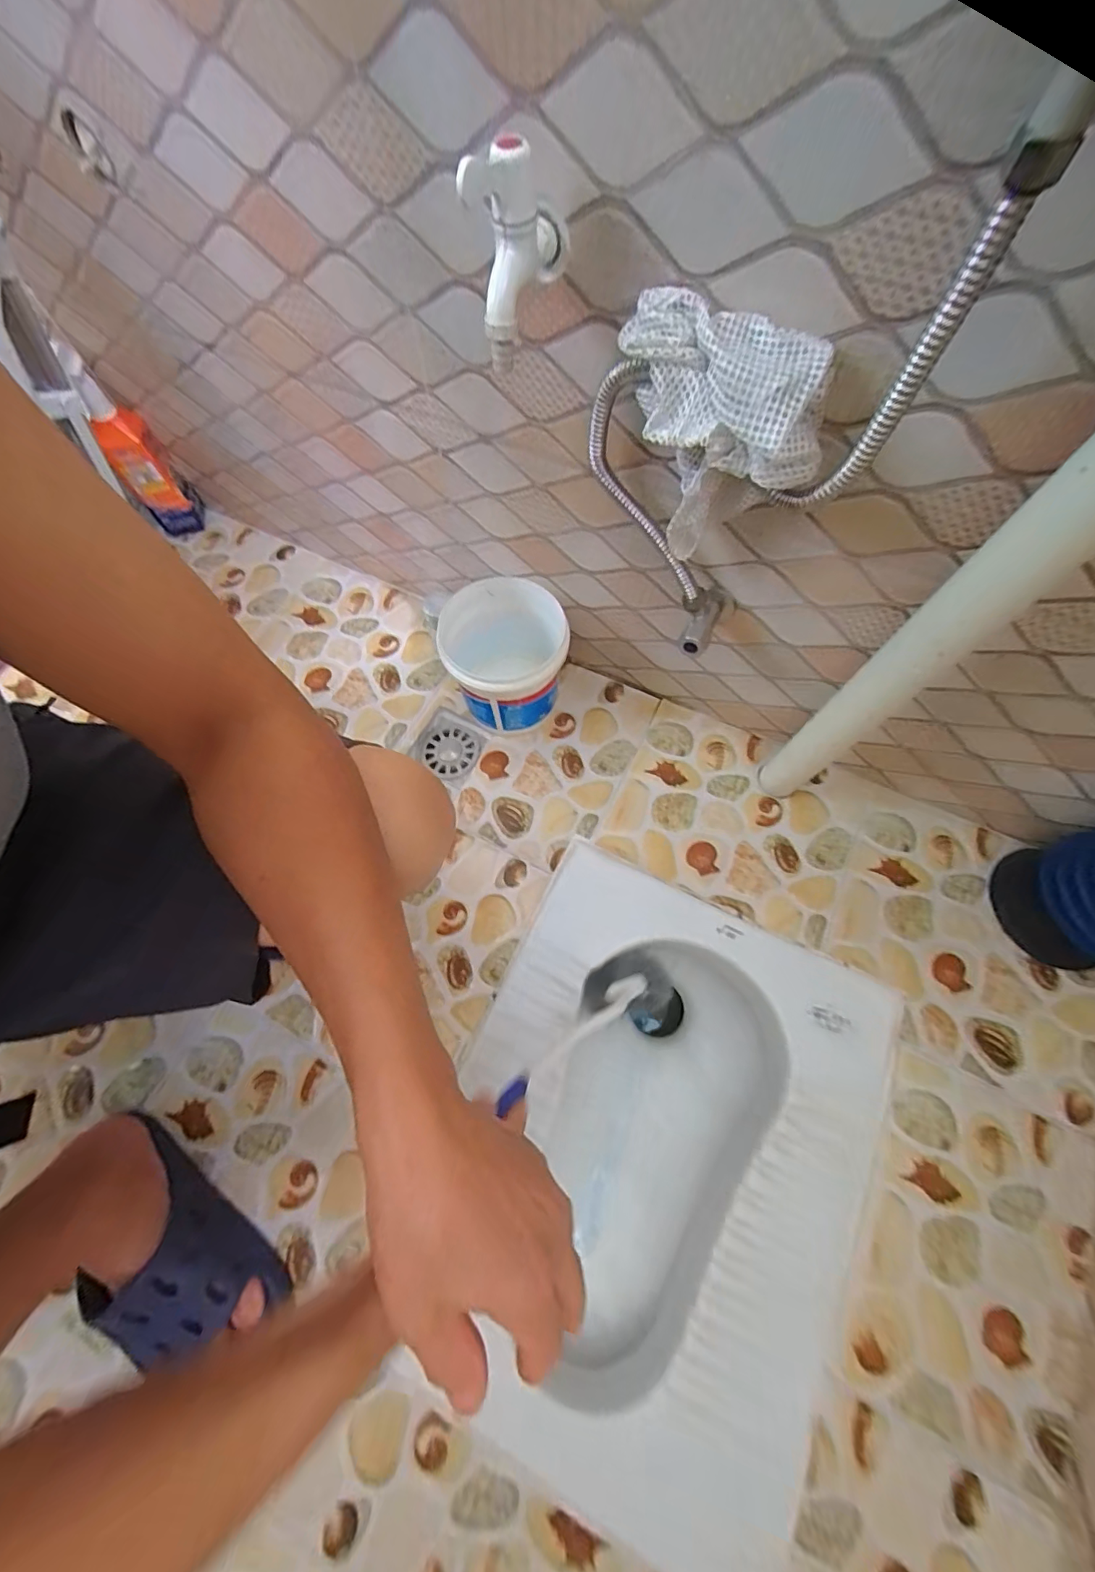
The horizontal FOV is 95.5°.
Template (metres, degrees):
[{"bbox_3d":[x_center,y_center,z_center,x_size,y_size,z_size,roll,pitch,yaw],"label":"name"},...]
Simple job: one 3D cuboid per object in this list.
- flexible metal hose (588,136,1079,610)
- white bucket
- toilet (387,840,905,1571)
[{"bbox_3d":[0.127,-0.259,0.369,0.213,0.305,0.039,30,72,13],"label":"flexible metal hose"},{"bbox_3d":[-0.054,-0.161,0.653,0.148,0.143,0.162,-1,68,2],"label":"white bucket"},{"bbox_3d":[0.107,0.410,0.597,0.409,0.184,0.522,24,71,11],"label":"toilet"}]

